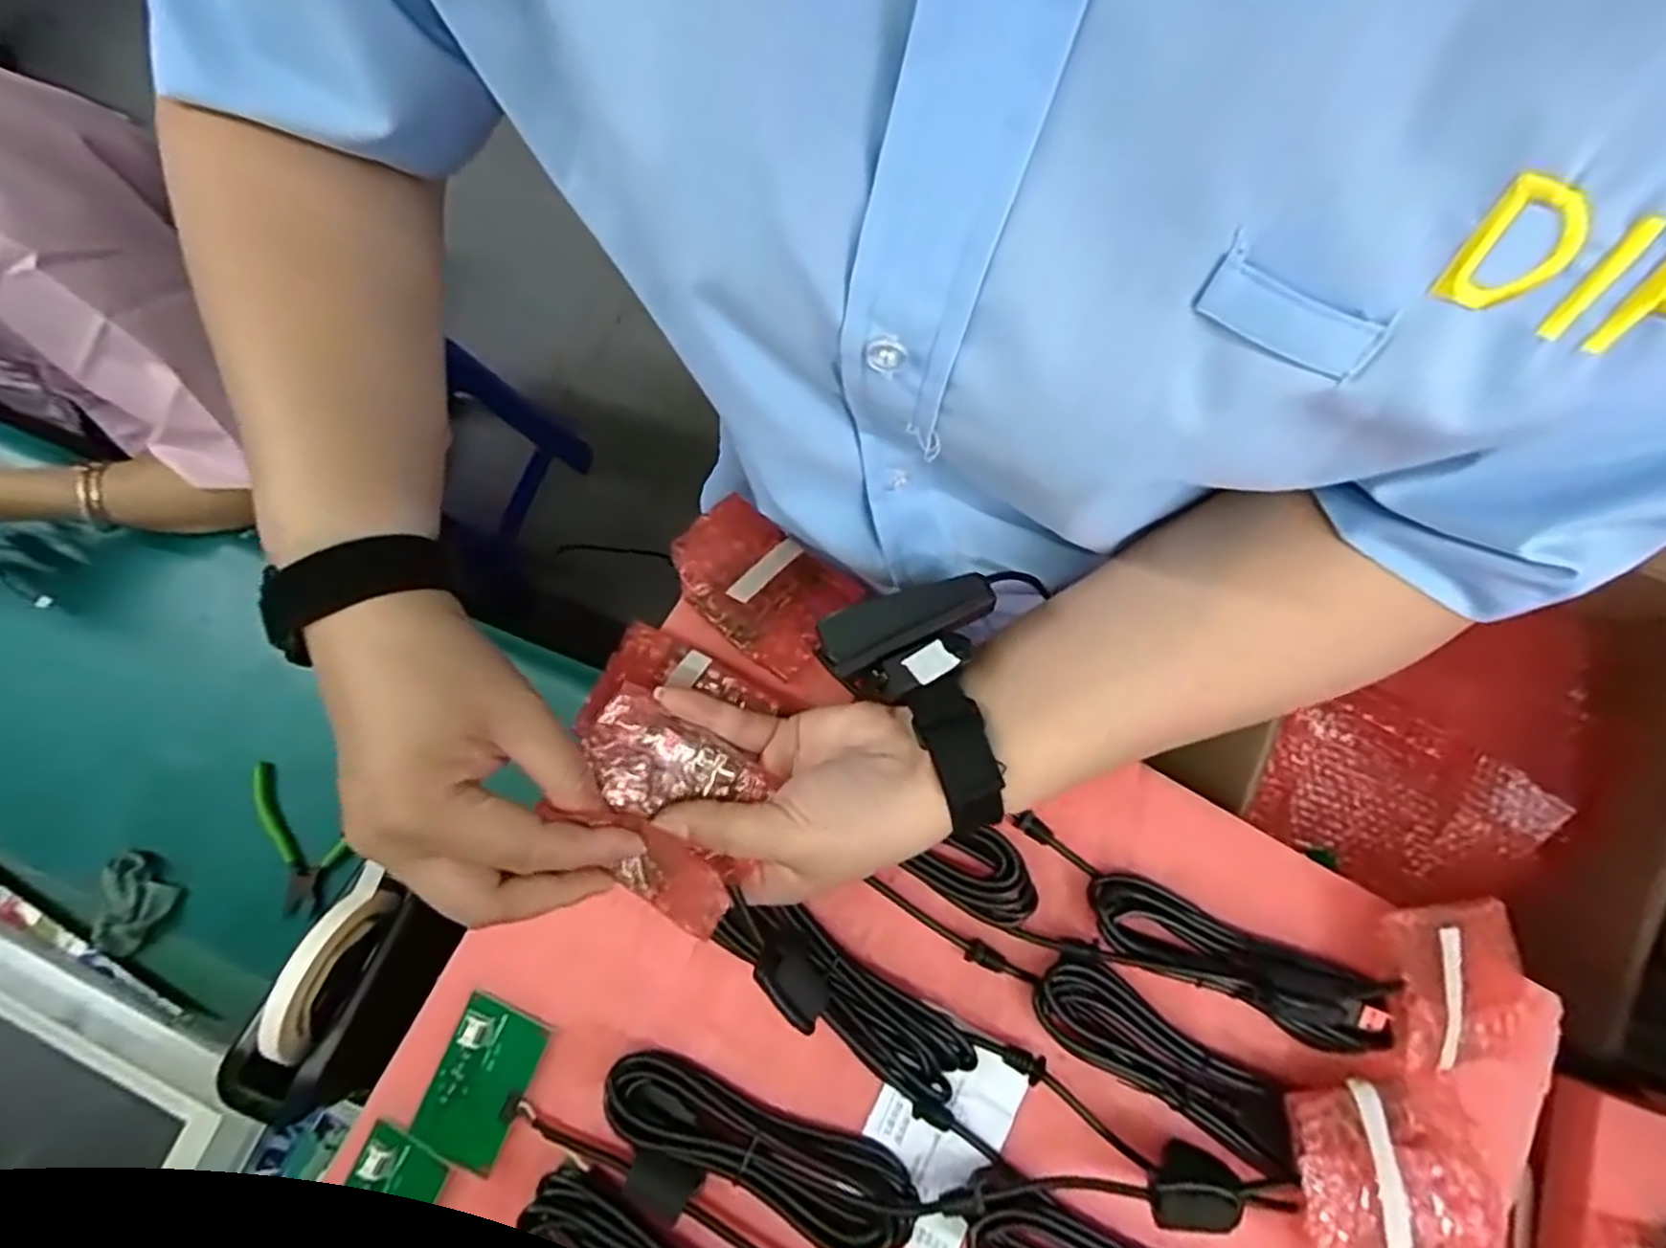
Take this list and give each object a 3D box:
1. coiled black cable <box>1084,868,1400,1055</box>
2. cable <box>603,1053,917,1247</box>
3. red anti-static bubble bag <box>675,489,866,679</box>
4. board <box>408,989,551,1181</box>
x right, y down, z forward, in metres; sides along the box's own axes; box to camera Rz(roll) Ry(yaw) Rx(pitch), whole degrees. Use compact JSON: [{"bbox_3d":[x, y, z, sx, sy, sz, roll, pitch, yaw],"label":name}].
[{"bbox_3d":[0.191,0.160,0.341,0.139,0.028,0.040,21,80,5],"label":"coiled black cable"},{"bbox_3d":[-0.035,0.241,0.332,0.145,0.027,0.038,21,80,5],"label":"cable"},{"bbox_3d":[-0.039,-0.024,0.404,0.095,0.012,0.070,40,66,10],"label":"red anti-static bubble bag"},{"bbox_3d":[-0.168,0.217,0.351,0.044,0.005,0.067,21,80,5],"label":"board"}]

